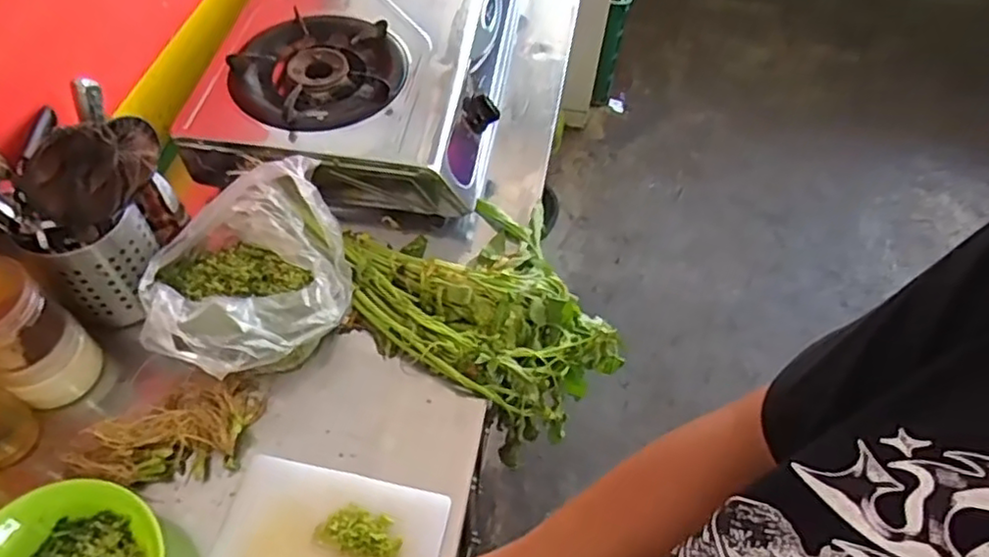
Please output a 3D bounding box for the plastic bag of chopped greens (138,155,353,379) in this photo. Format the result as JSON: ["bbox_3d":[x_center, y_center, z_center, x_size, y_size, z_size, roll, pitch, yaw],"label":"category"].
[{"bbox_3d":[-0.255,0.000,0.704,0.191,0.157,0.203,-17,57,-14],"label":"plastic bag of chopped greens"}]

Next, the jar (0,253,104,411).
[{"bbox_3d":[-0.472,0.056,0.659,0.091,0.160,0.086,1,55,-2],"label":"jar"}]

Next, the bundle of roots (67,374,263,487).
[{"bbox_3d":[-0.325,0.158,0.662,0.182,0.046,0.096,-21,59,-17],"label":"bundle of roots"}]

